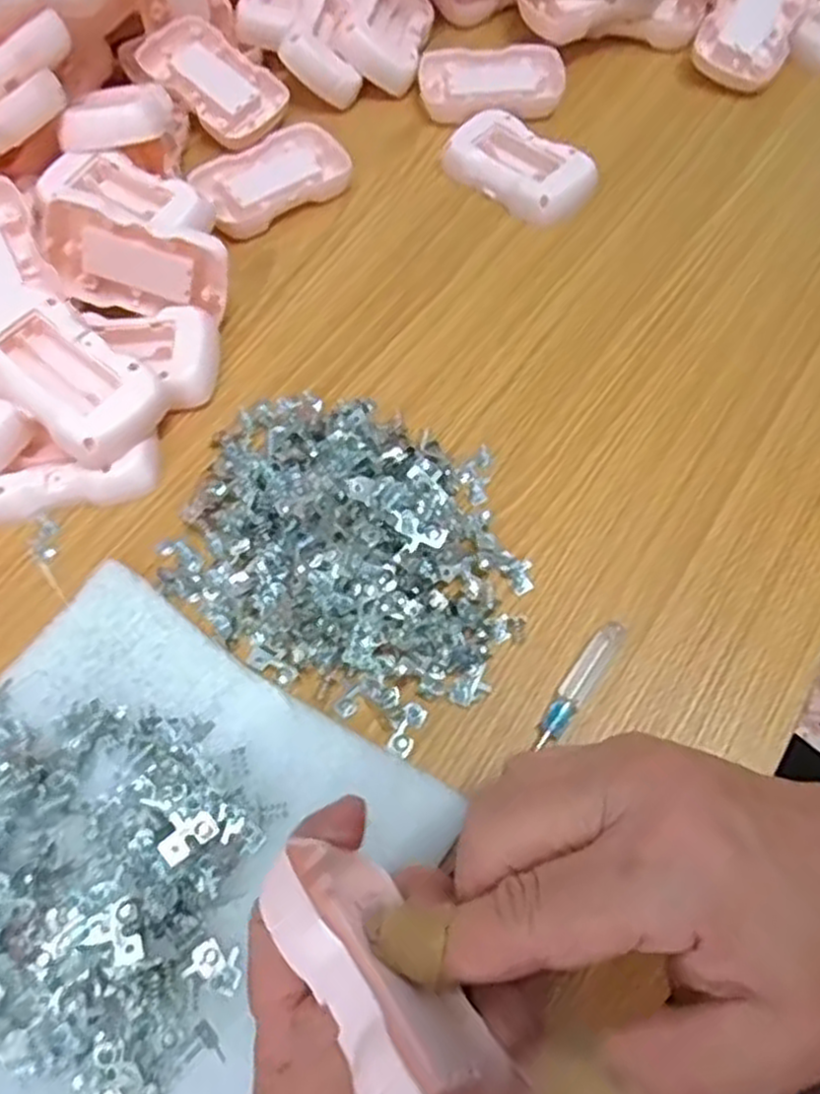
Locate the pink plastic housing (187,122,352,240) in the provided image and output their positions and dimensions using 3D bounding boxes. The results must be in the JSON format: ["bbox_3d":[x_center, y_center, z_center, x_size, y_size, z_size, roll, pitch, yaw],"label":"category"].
[{"bbox_3d":[-0.077,-0.212,0.456,0.085,0.018,0.052,-31,66,-14],"label":"pink plastic housing"}]

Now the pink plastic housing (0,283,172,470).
[{"bbox_3d":[-0.157,-0.078,0.356,0.087,0.021,0.051,37,69,0],"label":"pink plastic housing"}]

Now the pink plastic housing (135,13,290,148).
[{"bbox_3d":[-0.119,-0.282,0.481,0.088,0.017,0.053,45,77,4],"label":"pink plastic housing"}]

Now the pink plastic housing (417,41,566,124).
[{"bbox_3d":[0.050,-0.287,0.487,0.087,0.018,0.052,-2,62,1],"label":"pink plastic housing"}]

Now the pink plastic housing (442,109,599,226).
[{"bbox_3d":[0.064,-0.217,0.451,0.083,0.018,0.049,37,69,19],"label":"pink plastic housing"}]

